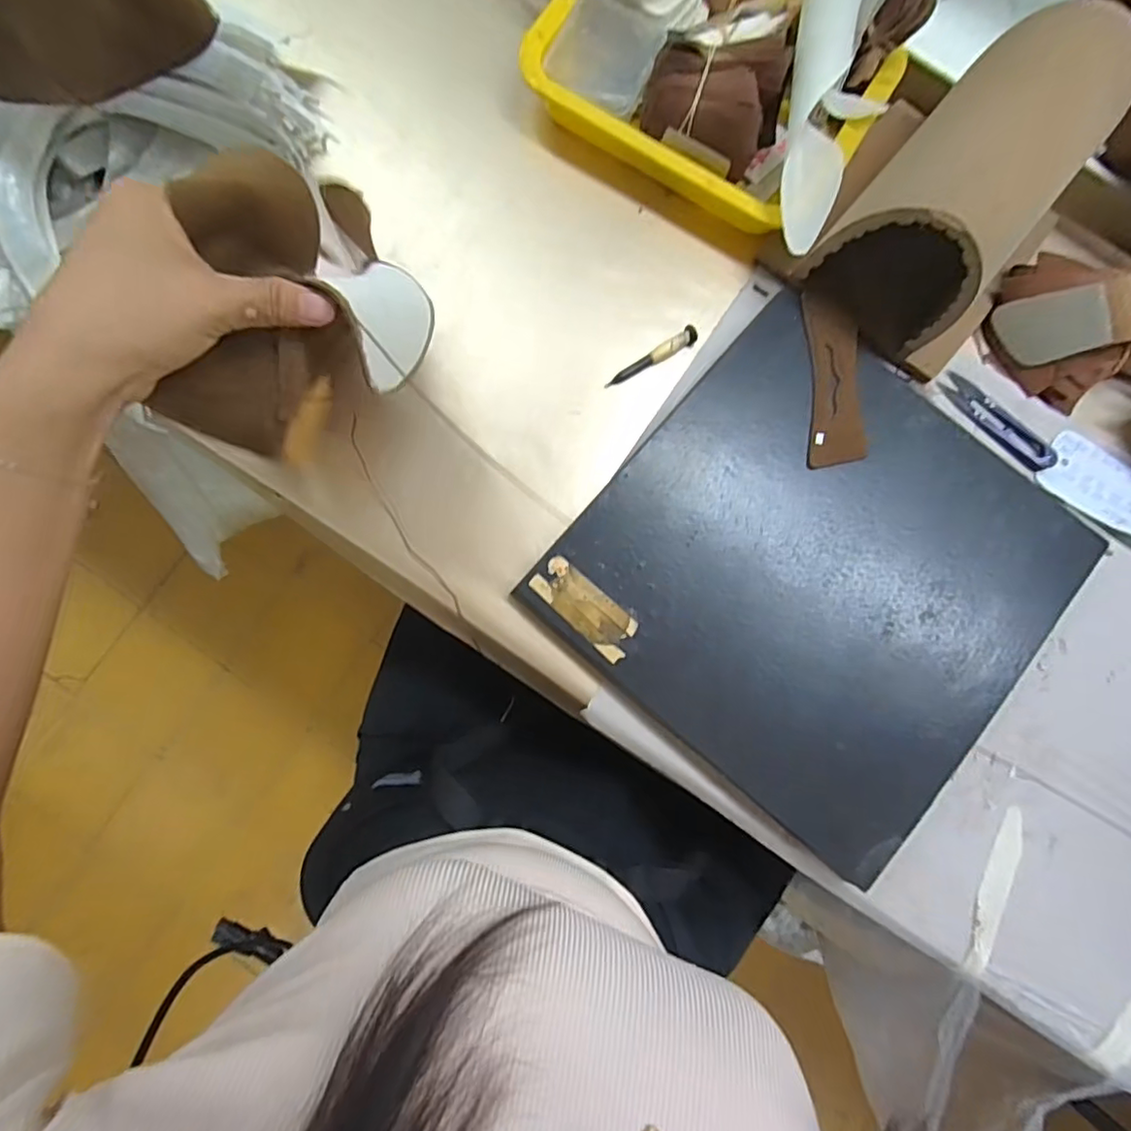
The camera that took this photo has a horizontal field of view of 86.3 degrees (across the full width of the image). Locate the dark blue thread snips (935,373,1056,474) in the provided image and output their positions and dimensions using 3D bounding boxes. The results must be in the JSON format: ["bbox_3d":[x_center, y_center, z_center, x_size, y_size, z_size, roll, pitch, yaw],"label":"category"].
[{"bbox_3d":[0.331,-0.111,0.461,0.098,0.008,0.027,43,85,4],"label":"dark blue thread snips"}]

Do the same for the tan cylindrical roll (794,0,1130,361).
[{"bbox_3d":[0.275,-0.258,0.412,0.102,0.134,0.184,41,85,4],"label":"tan cylindrical roll"}]

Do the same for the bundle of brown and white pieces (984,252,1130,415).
[{"bbox_3d":[0.403,-0.177,0.434,0.147,0.074,0.101,0,84,0],"label":"bundle of brown and white pieces"}]

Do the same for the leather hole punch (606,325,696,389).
[{"bbox_3d":[0.067,-0.159,0.464,0.078,0.010,0.012,-33,85,-4],"label":"leather hole punch"}]

